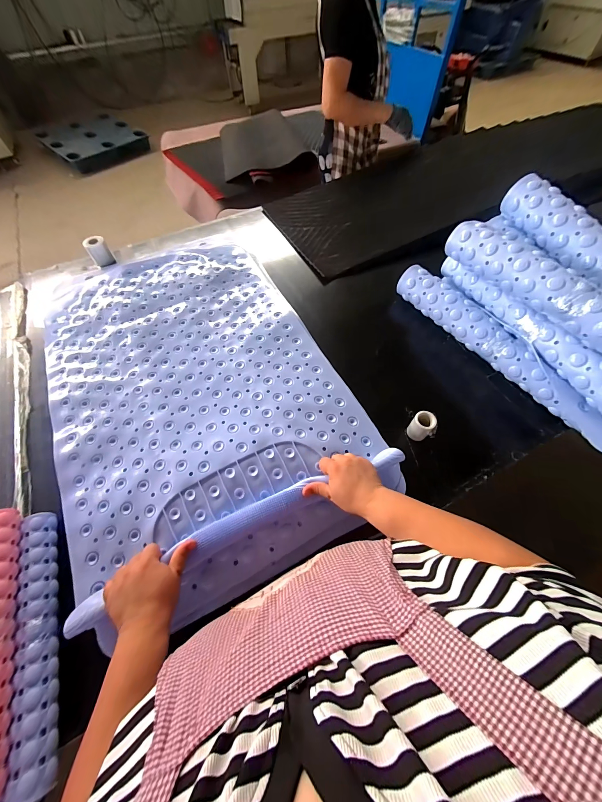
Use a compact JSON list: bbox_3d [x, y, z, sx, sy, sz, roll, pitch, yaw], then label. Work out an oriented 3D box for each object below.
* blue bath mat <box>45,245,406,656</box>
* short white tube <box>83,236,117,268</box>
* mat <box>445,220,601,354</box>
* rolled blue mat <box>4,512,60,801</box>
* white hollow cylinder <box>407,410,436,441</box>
[{"bbox_3d":[-0.243,-0.049,0.677,0.591,0.086,0.861,-24,61,-12],"label":"blue bath mat"},{"bbox_3d":[-0.673,-0.498,0.971,0.065,0.074,0.063,-31,64,-15],"label":"short white tube"},{"bbox_3d":[0.535,-0.197,0.576,0.069,0.082,0.617,-25,62,-12],"label":"mat"},{"bbox_3d":[-0.411,0.360,0.453,0.041,0.036,0.367,-20,61,-10],"label":"rolled blue mat"},{"bbox_3d":[0.260,0.056,0.624,0.047,0.059,0.046,-41,67,-20],"label":"white hollow cylinder"}]

